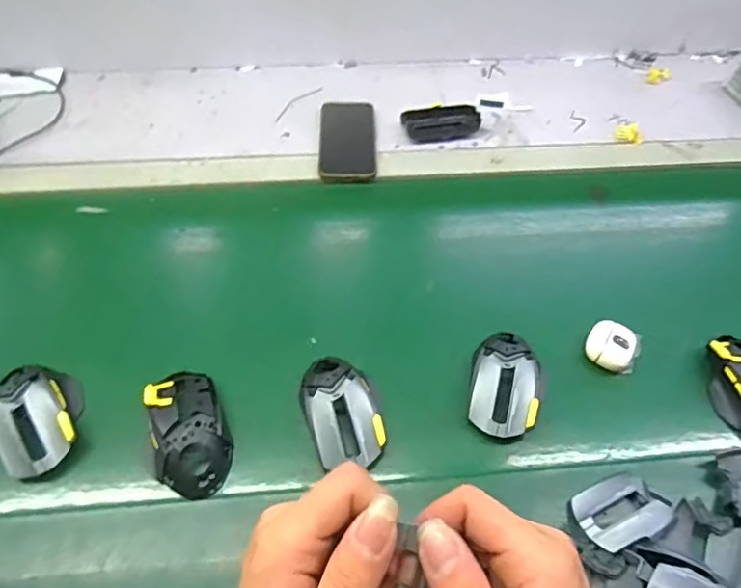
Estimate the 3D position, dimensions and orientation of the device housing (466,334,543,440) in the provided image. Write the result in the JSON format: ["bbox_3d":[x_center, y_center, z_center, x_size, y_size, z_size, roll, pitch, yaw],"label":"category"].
[{"bbox_3d":[0.135,0.083,0.540,0.069,0.029,0.111,12,54,6],"label":"device housing"}]

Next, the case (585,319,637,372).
[{"bbox_3d":[0.250,0.054,0.574,0.045,0.021,0.051,26,56,16],"label":"case"}]

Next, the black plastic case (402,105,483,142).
[{"bbox_3d":[0.102,-0.243,0.786,0.105,0.023,0.050,-10,54,-10],"label":"black plastic case"}]

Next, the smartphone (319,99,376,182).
[{"bbox_3d":[-0.032,-0.221,0.776,0.077,0.009,0.162,0,53,-3],"label":"smartphone"}]

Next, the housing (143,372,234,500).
[{"bbox_3d":[-0.165,0.123,0.499,0.064,0.027,0.116,-19,56,-16],"label":"housing"}]

